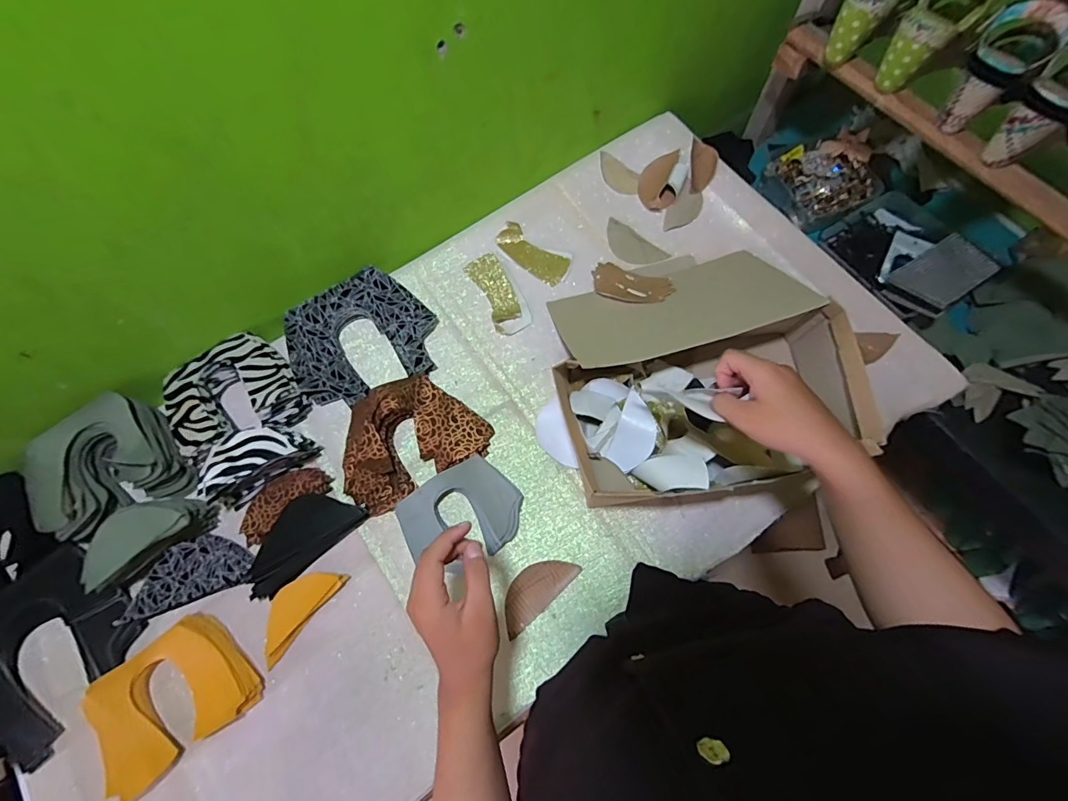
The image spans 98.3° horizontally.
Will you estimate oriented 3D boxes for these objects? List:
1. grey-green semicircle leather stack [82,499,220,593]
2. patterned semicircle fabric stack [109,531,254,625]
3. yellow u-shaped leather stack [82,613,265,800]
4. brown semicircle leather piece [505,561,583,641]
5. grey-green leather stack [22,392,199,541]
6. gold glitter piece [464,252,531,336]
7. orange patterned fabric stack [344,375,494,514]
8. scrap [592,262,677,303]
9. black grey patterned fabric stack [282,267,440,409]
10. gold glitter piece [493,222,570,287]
[{"bbox_3d":[-0.455,0.158,0.540,0.122,0.063,0.058,-39,74,-12],"label":"grey-green semicircle leather stack"},{"bbox_3d":[-0.414,0.204,0.554,0.148,0.016,0.073,-19,71,-6],"label":"patterned semicircle fabric stack"},{"bbox_3d":[-0.404,0.329,0.512,0.163,0.025,0.125,-36,73,-12],"label":"yellow u-shaped leather stack"},{"bbox_3d":[0.001,0.225,0.551,0.106,0.010,0.048,-40,74,-13],"label":"brown semicircle leather piece"},{"bbox_3d":[-0.536,0.082,0.589,0.162,0.065,0.150,-34,73,-11],"label":"grey-green leather stack"},{"bbox_3d":[-0.052,-0.163,0.689,0.058,0.014,0.140,-25,71,-8],"label":"gold glitter piece"},{"bbox_3d":[-0.165,0.046,0.602,0.191,0.046,0.139,-31,72,-10],"label":"orange patterned fabric stack"},{"bbox_3d":[0.140,-0.168,0.673,0.116,0.016,0.060,23,71,25],"label":"scrap"},{"bbox_3d":[-0.241,-0.087,0.656,0.194,0.036,0.178,-27,72,-9],"label":"black grey patterned fabric stack"},{"bbox_3d":[-0.003,-0.225,0.701,0.117,0.025,0.057,30,73,11],"label":"gold glitter piece"}]

